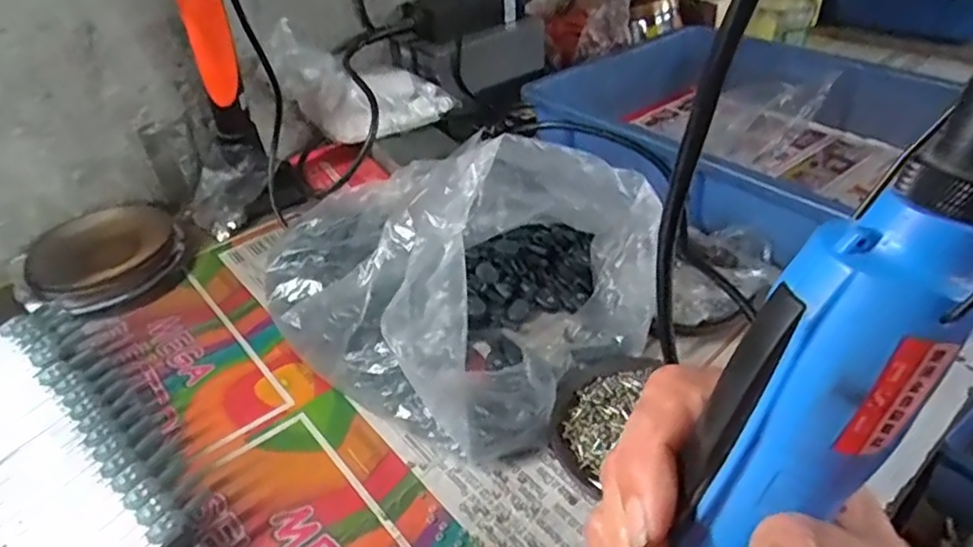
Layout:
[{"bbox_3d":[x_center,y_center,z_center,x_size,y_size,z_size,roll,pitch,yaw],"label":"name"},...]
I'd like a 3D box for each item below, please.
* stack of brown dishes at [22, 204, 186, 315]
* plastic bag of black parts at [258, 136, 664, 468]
[{"bbox_3d":[-0.330,-0.019,0.561,0.111,0.029,0.122,16,41,24],"label":"stack of brown dishes"},{"bbox_3d":[-0.031,-0.022,0.460,0.267,0.128,0.215,24,45,32],"label":"plastic bag of black parts"}]

